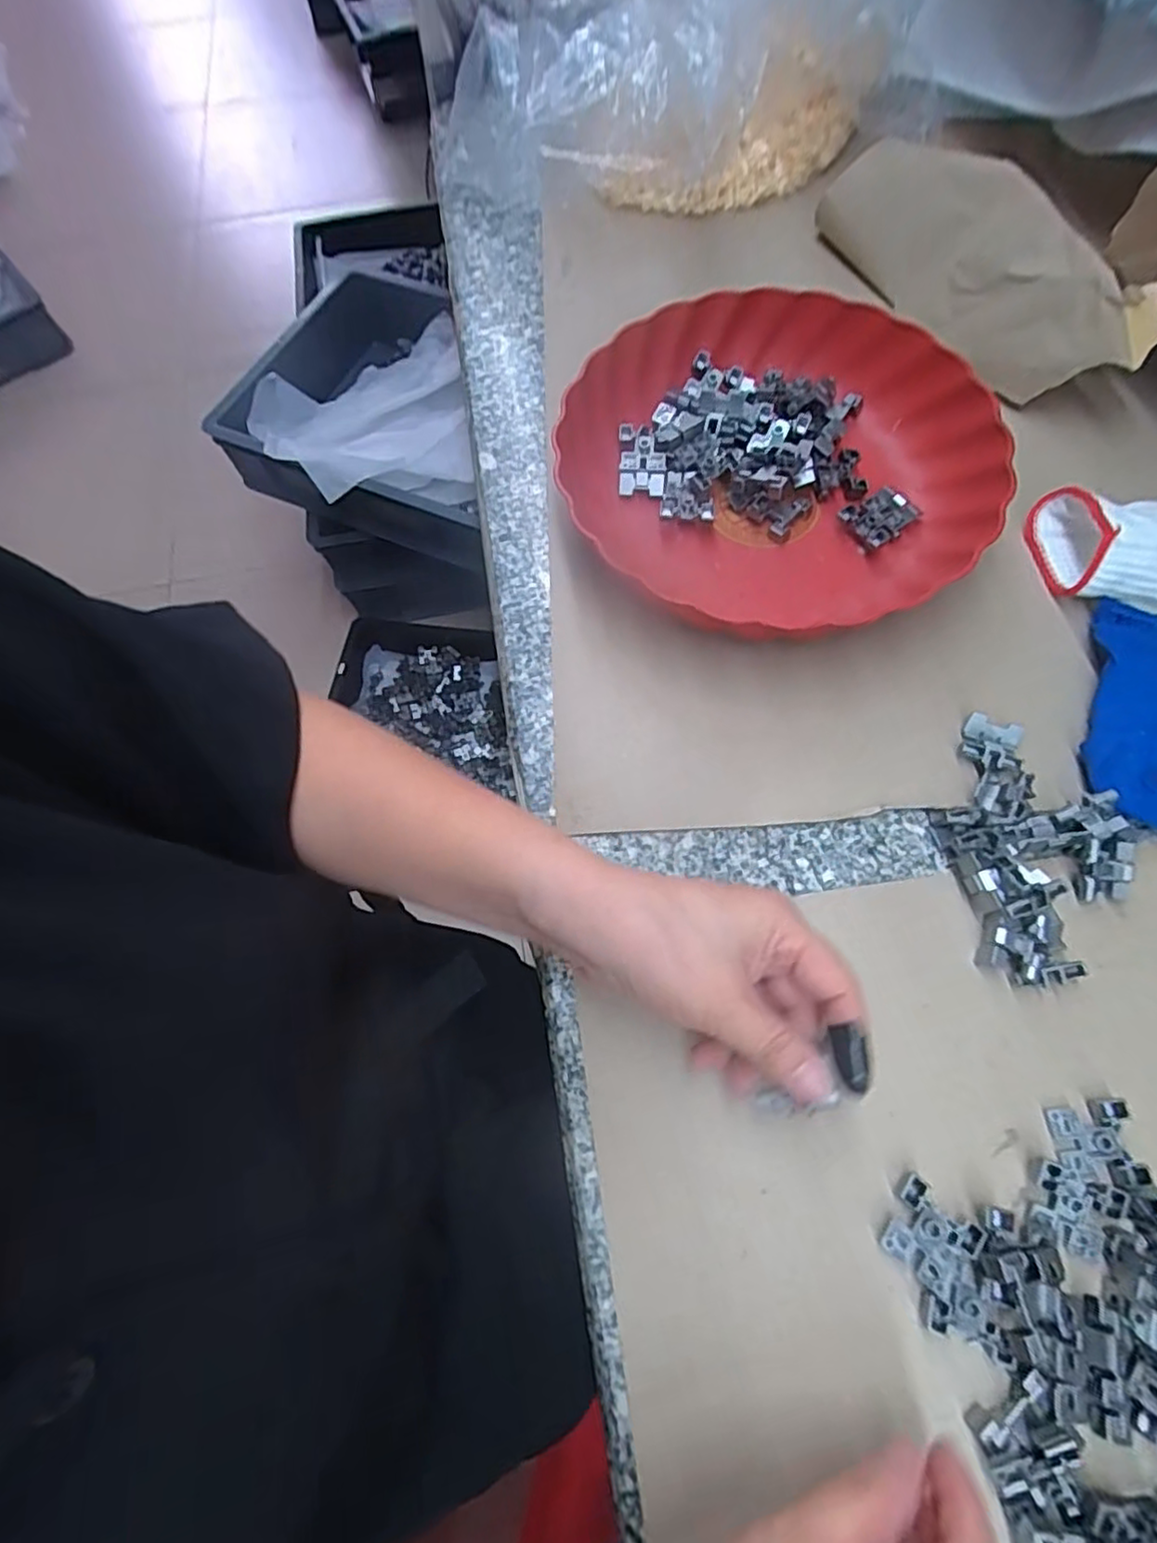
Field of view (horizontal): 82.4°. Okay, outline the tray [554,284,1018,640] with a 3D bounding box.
[{"bbox_3d":[0.122,-0.188,0.391,0.227,0.041,0.233,-40,73,-12],"label":"tray"}]

